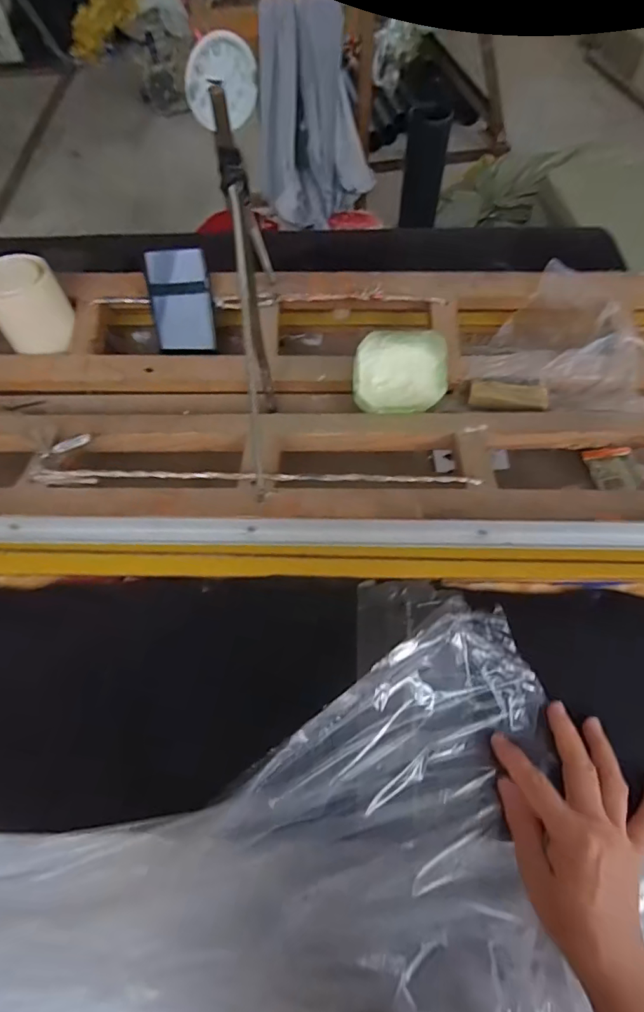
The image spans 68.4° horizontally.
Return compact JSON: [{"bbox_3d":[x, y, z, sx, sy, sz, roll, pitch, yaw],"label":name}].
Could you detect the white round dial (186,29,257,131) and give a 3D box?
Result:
[{"bbox_3d":[-0.207,-0.871,0.977,0.150,0.148,0.034,-26,63,-23],"label":"white round dial"}]

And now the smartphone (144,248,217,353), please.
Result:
[{"bbox_3d":[-0.165,-0.239,0.563,0.066,0.112,0.007,-13,35,-21],"label":"smartphone"}]

